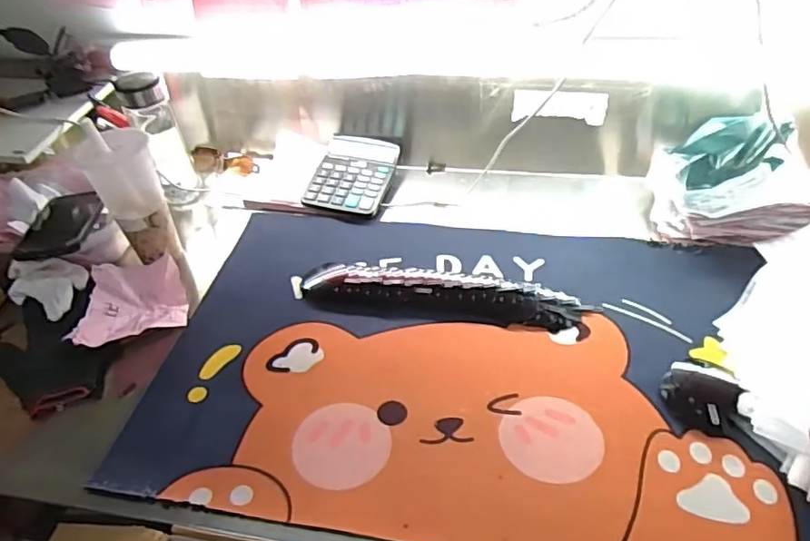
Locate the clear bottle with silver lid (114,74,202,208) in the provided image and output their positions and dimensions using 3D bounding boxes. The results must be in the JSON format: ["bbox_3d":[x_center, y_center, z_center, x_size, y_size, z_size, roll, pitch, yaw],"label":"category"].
[{"bbox_3d":[-0.362,-0.186,0.867,0.065,0.211,0.085,-33,50,-25],"label":"clear bottle with silver lid"}]

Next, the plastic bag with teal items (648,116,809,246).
[{"bbox_3d":[0.418,-0.114,0.736,0.191,0.132,0.127,19,49,23],"label":"plastic bag with teal items"}]

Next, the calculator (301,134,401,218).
[{"bbox_3d":[-0.079,-0.145,0.894,0.116,0.054,0.147,10,46,15],"label":"calculator"}]

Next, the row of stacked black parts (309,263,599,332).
[{"bbox_3d":[0.043,0.029,0.710,0.351,0.024,0.078,5,45,11],"label":"row of stacked black parts"}]

